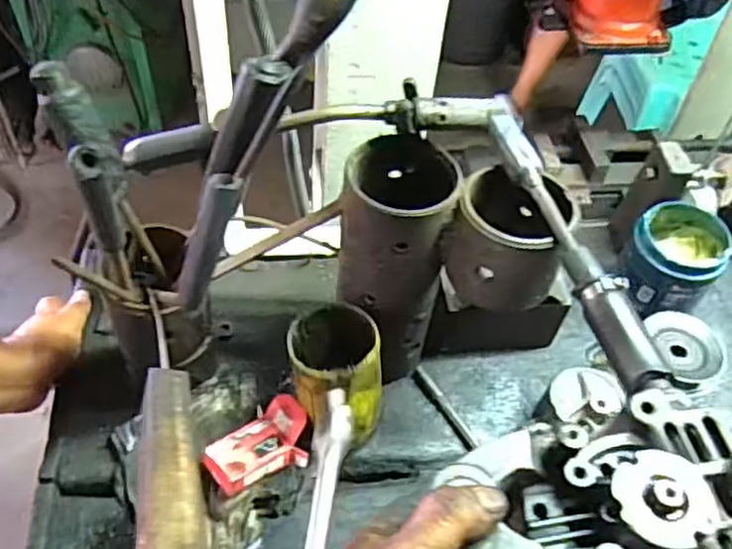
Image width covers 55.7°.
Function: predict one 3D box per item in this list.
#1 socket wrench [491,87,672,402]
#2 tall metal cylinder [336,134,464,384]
[{"bbox_3d":[0.139,-0.031,0.481,0.026,0.040,0.244,-11,51,-14],"label":"socket wrench"},{"bbox_3d":[0.022,-0.010,0.597,0.083,0.199,0.096,10,49,4],"label":"tall metal cylinder"}]

